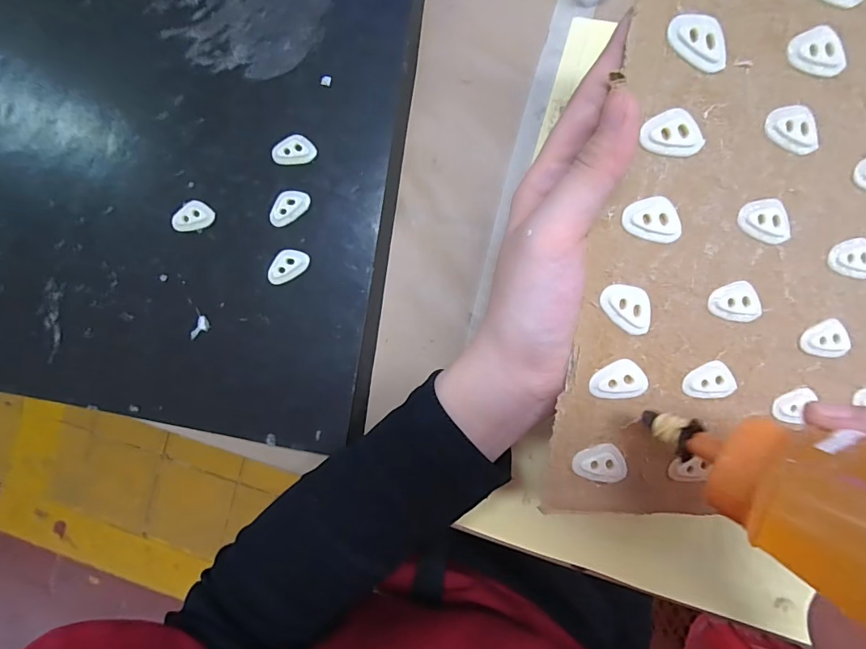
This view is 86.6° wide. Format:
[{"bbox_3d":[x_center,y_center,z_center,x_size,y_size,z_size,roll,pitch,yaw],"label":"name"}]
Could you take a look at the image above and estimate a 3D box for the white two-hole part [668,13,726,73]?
[{"bbox_3d":[0.098,-0.104,0.168,0.026,0.004,0.016,27,98,-14],"label":"white two-hole part"}]

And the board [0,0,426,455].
[{"bbox_3d":[-0.167,-0.093,0.288,0.288,0.031,0.294,7,89,6],"label":"board"}]

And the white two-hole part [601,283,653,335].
[{"bbox_3d":[0.080,-0.007,0.186,0.026,0.004,0.016,38,92,-14],"label":"white two-hole part"}]

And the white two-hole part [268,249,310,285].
[{"bbox_3d":[-0.085,-0.034,0.267,0.026,0.004,0.016,-35,85,4],"label":"white two-hole part"}]

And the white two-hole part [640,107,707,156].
[{"bbox_3d":[0.092,-0.072,0.174,0.026,0.004,0.016,8,103,-12],"label":"white two-hole part"}]

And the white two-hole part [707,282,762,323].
[{"bbox_3d":[0.129,-0.010,0.194,0.025,0.004,0.017,1,97,-8],"label":"white two-hole part"}]

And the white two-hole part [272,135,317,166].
[{"bbox_3d":[-0.082,-0.103,0.268,0.025,0.004,0.017,-4,88,6],"label":"white two-hole part"}]

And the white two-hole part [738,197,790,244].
[{"bbox_3d":[0.138,-0.043,0.189,0.024,0.005,0.017,4,102,-11],"label":"white two-hole part"}]

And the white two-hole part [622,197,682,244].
[{"bbox_3d":[0.087,-0.042,0.182,0.026,0.004,0.016,13,95,-10],"label":"white two-hole part"}]

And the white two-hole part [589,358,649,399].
[{"bbox_3d":[0.079,0.023,0.191,0.027,0.004,0.016,2,98,-11],"label":"white two-hole part"}]

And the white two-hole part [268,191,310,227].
[{"bbox_3d":[-0.086,-0.070,0.268,0.026,0.004,0.017,-34,85,4],"label":"white two-hole part"}]

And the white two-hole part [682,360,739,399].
[{"bbox_3d":[0.122,0.024,0.200,0.026,0.004,0.016,2,100,-11],"label":"white two-hole part"}]

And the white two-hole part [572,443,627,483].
[{"bbox_3d":[0.073,0.060,0.200,0.024,0.004,0.017,6,95,-10],"label":"white two-hole part"}]

